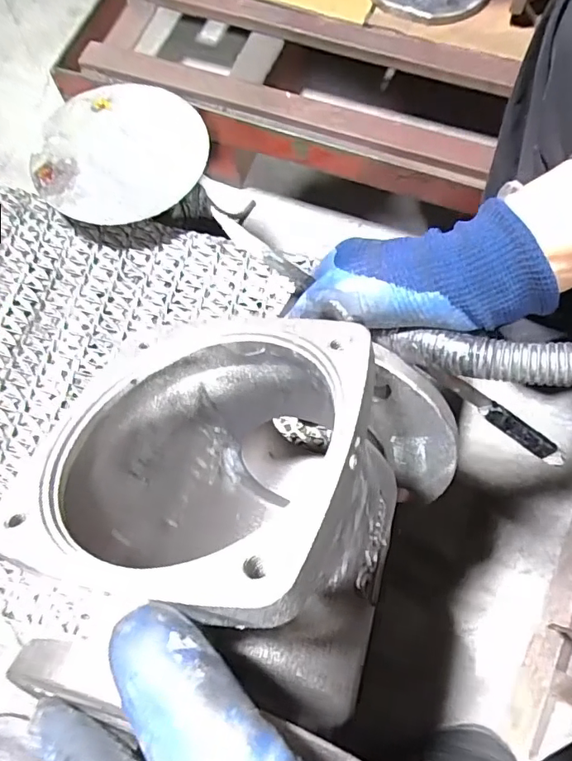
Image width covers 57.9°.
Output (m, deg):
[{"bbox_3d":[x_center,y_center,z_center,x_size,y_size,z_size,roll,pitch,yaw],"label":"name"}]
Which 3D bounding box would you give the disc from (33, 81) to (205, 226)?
[{"bbox_3d":[-0.158,-0.220,0.496,0.158,0.017,0.146,-7,70,0],"label":"disc"}]

